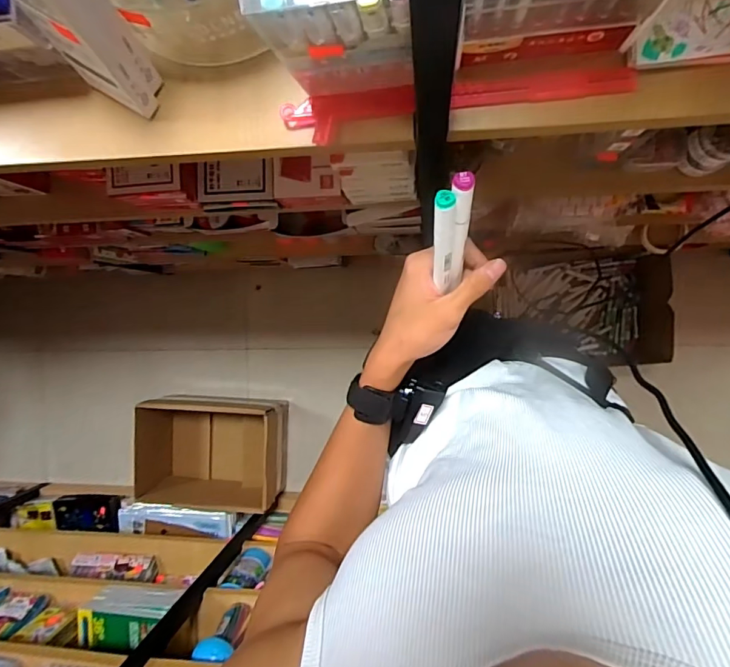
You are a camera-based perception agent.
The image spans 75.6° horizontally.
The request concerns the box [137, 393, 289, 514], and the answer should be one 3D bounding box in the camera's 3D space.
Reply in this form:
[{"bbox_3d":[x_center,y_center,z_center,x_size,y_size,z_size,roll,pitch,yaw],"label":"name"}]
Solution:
[{"bbox_3d":[-0.455,0.373,1.480,0.435,0.213,0.348,3,93,7],"label":"box"}]

